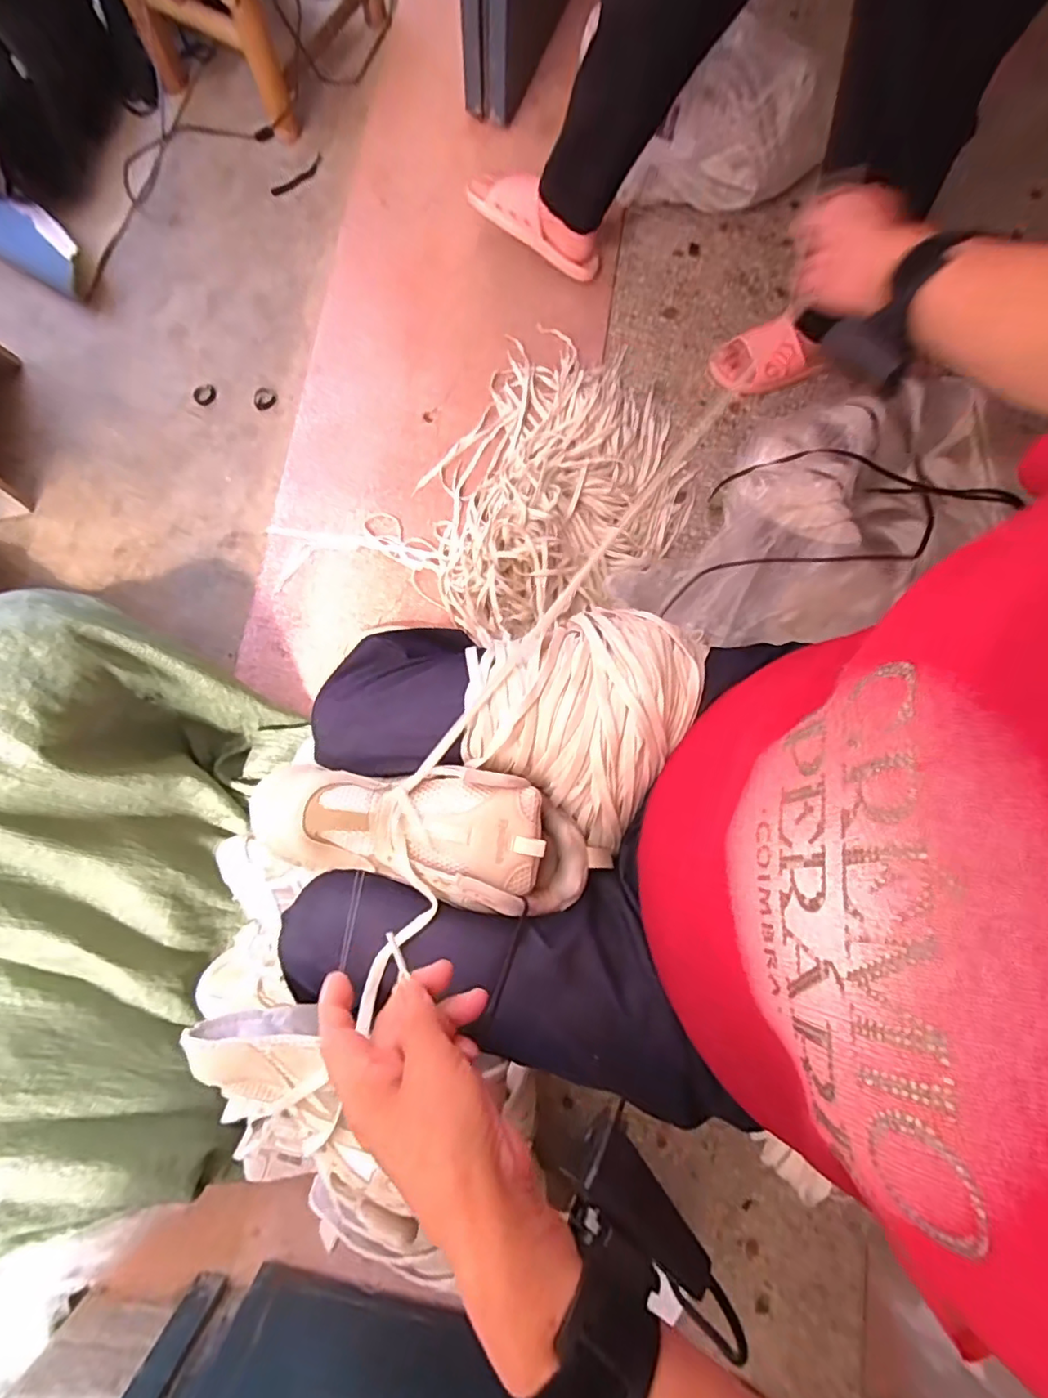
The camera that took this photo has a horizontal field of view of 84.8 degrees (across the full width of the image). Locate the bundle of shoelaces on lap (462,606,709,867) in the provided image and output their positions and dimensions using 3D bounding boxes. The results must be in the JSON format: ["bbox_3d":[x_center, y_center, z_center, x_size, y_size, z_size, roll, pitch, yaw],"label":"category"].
[{"bbox_3d":[0.037,-0.001,0.426,0.162,0.065,0.182,28,71,3],"label":"bundle of shoelaces on lap"}]

